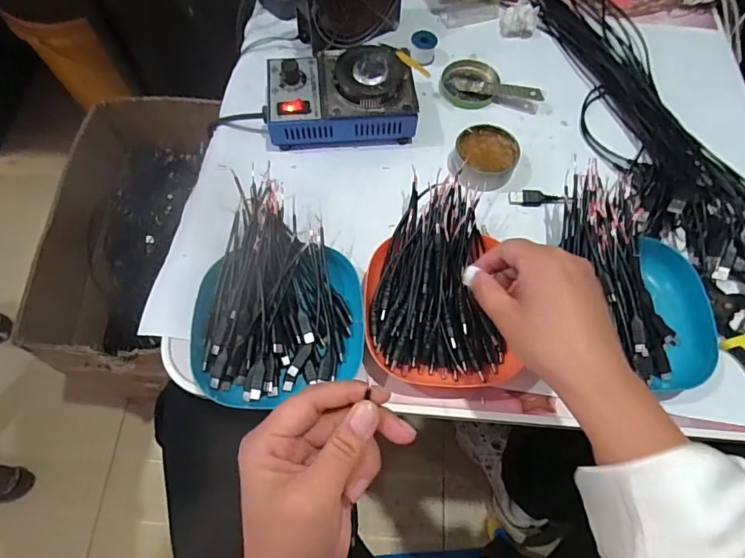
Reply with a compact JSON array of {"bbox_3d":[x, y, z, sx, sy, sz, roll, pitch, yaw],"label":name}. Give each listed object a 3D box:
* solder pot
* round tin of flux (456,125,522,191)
[{"bbox_3d":[-0.033,-0.193,0.490,0.151,0.055,0.097,-4,67,-3],"label":"solder pot"},{"bbox_3d":[0.116,-0.121,0.481,0.063,0.026,0.071,-4,67,-3],"label":"round tin of flux"}]

